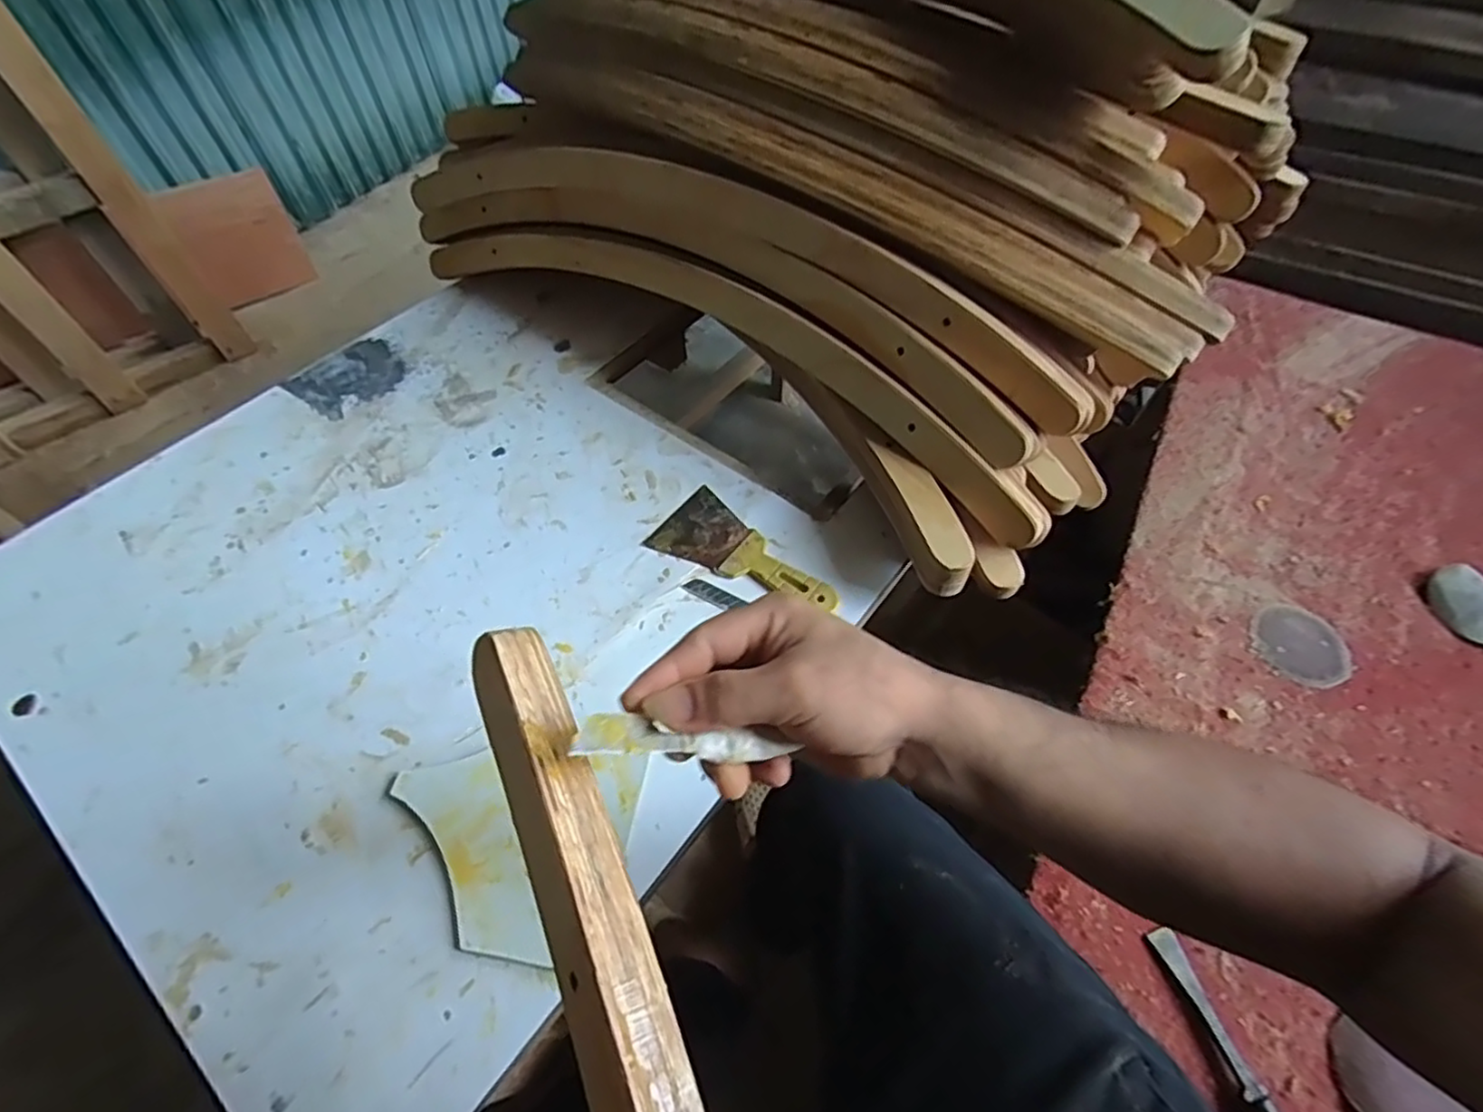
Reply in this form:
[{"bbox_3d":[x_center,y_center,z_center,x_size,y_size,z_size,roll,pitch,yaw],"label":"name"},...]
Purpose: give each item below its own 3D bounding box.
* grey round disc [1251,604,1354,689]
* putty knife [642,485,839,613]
[{"bbox_3d":[0.588,0.092,0.693,0.088,0.007,0.091,-1,55,1],"label":"grey round disc"},{"bbox_3d":[0.005,0.001,0.665,0.196,0.010,0.087,33,62,22],"label":"putty knife"}]

